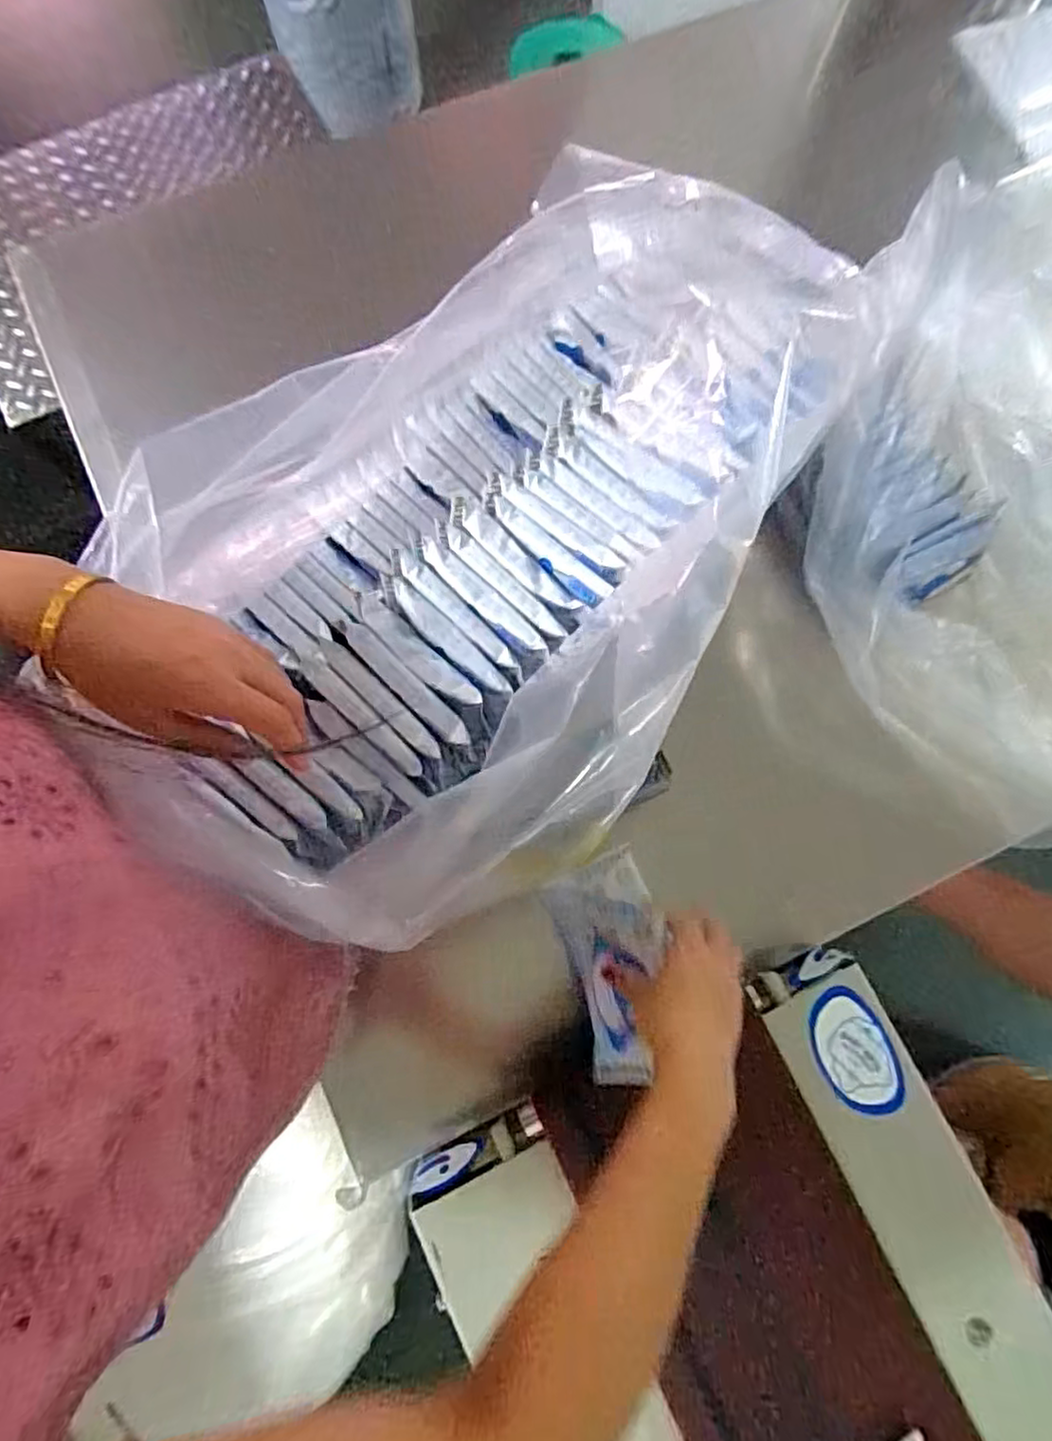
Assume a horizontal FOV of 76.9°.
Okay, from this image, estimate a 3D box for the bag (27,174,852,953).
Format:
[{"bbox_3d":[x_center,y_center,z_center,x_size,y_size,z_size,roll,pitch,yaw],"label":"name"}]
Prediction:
[{"bbox_3d":[-0.028,-0.141,0.485,0.325,0.153,0.547,30,79,6],"label":"bag"}]

